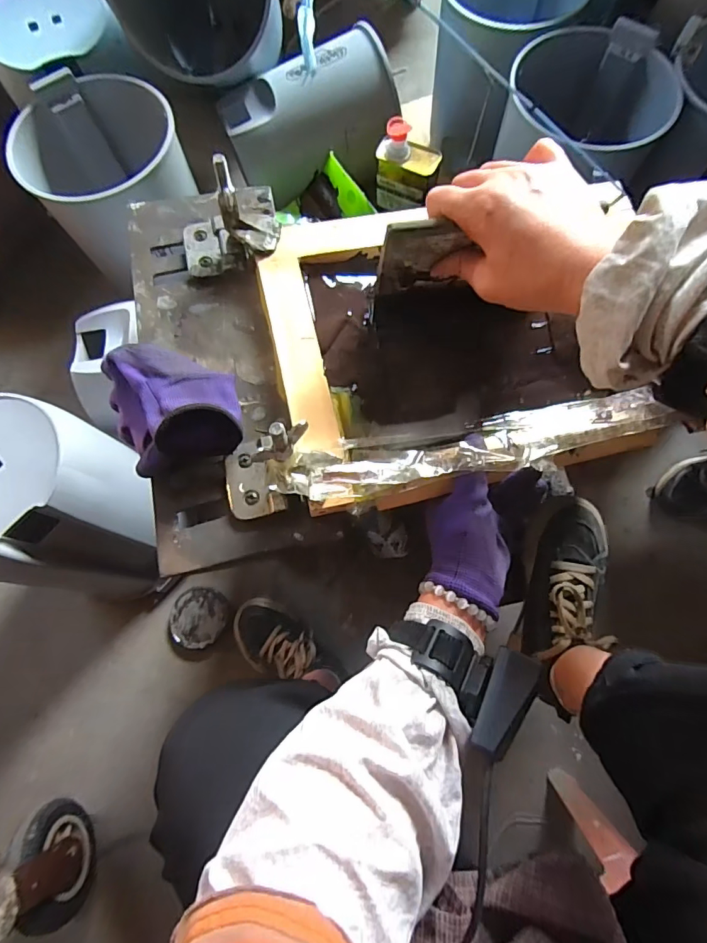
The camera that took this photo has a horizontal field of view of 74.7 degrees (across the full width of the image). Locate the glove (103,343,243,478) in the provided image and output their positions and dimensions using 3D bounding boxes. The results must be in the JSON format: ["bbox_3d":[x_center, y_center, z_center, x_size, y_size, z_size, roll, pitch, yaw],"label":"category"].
[{"bbox_3d":[-0.144,-0.057,0.367,0.102,0.045,0.105,0,74,0],"label":"glove"}]

